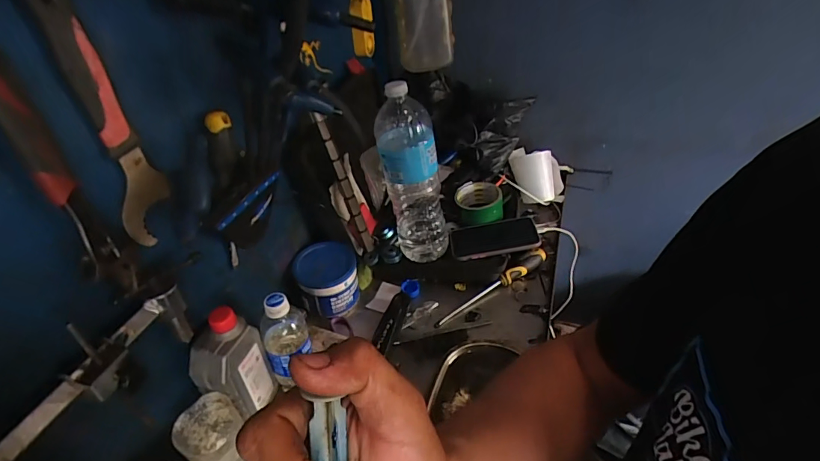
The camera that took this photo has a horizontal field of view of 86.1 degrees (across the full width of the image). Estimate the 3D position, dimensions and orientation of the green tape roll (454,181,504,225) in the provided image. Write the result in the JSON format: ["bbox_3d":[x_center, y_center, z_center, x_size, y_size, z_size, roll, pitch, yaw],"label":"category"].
[{"bbox_3d":[0.132,-0.051,0.838,0.092,0.052,0.083,1,39,7],"label":"green tape roll"}]

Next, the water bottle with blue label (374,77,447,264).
[{"bbox_3d":[0.007,-0.083,0.710,0.101,0.285,0.077,-10,39,-7],"label":"water bottle with blue label"}]

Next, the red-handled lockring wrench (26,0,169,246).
[{"bbox_3d":[-0.277,-0.091,0.401,0.021,0.227,0.052,2,40,9],"label":"red-handled lockring wrench"}]

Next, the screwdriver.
[{"bbox_3d":[0.141,0.091,0.758,0.237,0.036,0.024,-24,43,-22],"label":"screwdriver"}]

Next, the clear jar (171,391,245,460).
[{"bbox_3d":[-0.242,0.259,0.545,0.059,0.086,0.072,24,47,31],"label":"clear jar"}]

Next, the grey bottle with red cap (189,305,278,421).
[{"bbox_3d":[-0.230,0.178,0.570,0.058,0.164,0.078,8,41,15],"label":"grey bottle with red cap"}]

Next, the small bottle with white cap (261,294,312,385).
[{"bbox_3d":[-0.174,0.151,0.615,0.063,0.150,0.055,-13,40,-10],"label":"small bottle with white cap"}]

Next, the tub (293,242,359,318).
[{"bbox_3d":[-0.138,0.082,0.748,0.099,0.095,0.094,-7,39,-3],"label":"tub"}]

